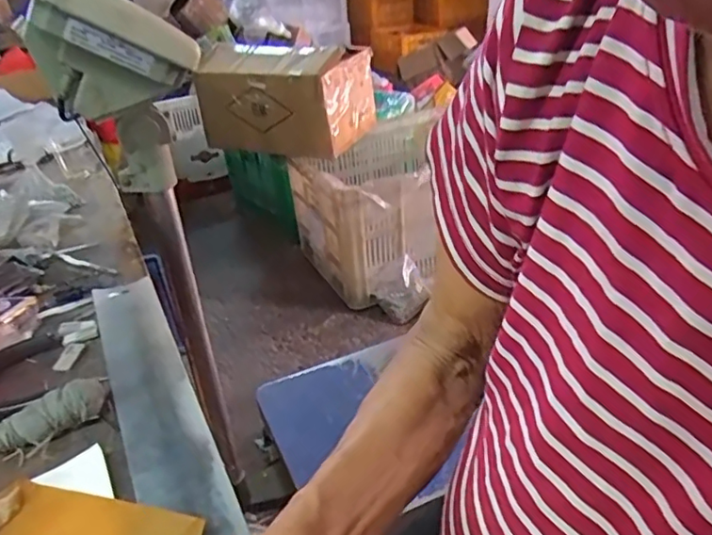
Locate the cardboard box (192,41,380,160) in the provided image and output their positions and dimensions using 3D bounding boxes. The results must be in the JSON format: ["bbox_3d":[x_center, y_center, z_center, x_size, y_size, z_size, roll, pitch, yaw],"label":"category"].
[{"bbox_3d":[-0.185,-0.478,1.729,0.377,0.281,0.385,7,32,19],"label":"cardboard box"}]

